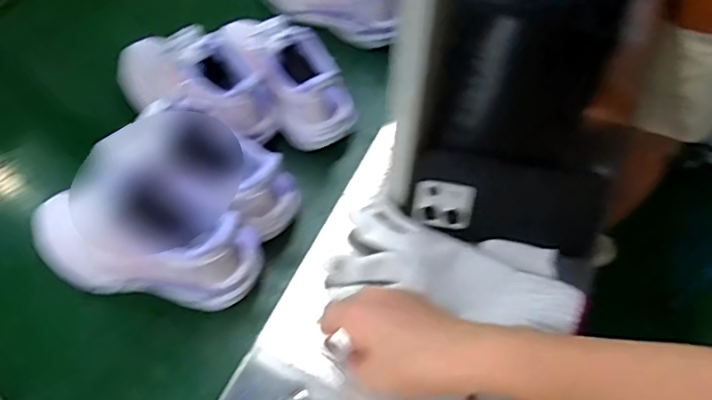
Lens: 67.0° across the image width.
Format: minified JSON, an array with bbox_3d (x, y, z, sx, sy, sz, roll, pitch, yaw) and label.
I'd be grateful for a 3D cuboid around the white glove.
[{"bbox_3d":[0.078,0.072,0.458,0.208,0.034,0.122,14,58,9],"label":"white glove"}]

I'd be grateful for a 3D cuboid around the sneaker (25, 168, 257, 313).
[{"bbox_3d":[-0.189,0.031,0.475,0.208,0.085,0.083,7,57,5],"label":"sneaker"}]

